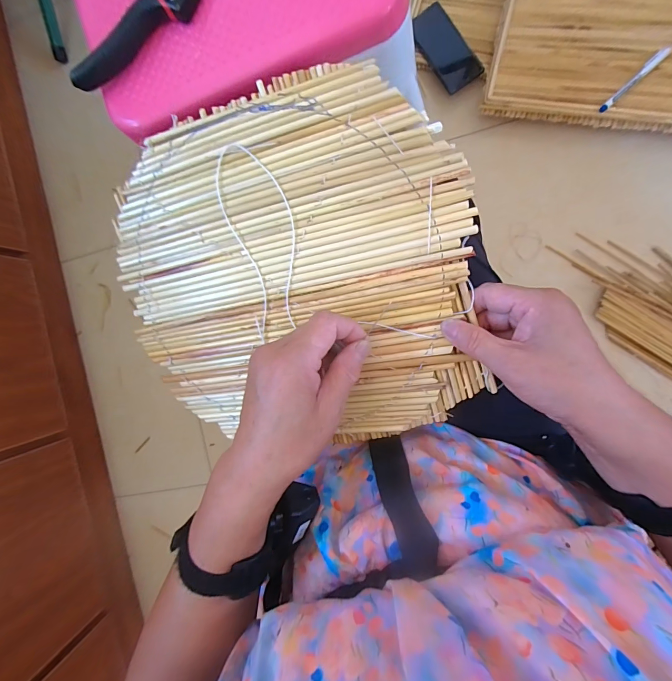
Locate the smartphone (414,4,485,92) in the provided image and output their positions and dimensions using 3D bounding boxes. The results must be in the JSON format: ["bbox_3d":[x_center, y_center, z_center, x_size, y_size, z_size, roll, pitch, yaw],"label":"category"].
[{"bbox_3d":[0.197,-0.532,0.625,0.070,0.014,0.154,-34,87,10],"label":"smartphone"}]

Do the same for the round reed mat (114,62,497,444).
[{"bbox_3d":[-0.043,-0.045,0.280,0.286,0.009,0.268,4,107,12],"label":"round reed mat"}]

